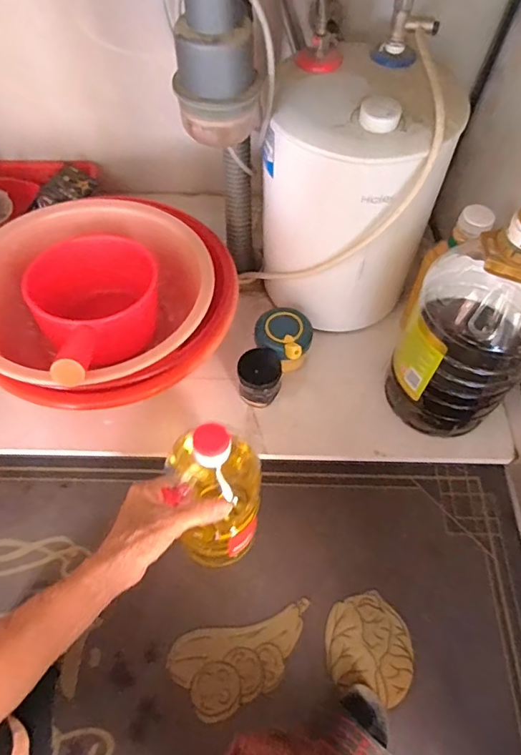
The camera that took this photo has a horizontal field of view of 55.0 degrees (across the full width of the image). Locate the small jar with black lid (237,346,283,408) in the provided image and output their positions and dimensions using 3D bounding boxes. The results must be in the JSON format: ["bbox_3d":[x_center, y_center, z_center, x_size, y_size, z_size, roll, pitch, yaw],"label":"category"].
[{"bbox_3d":[-0.002,-0.004,0.726,0.064,0.073,0.068,7,60,4],"label":"small jar with black lid"}]

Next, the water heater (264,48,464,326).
[{"bbox_3d":[0.127,-0.247,0.701,0.204,0.320,0.198,0,60,0],"label":"water heater"}]

